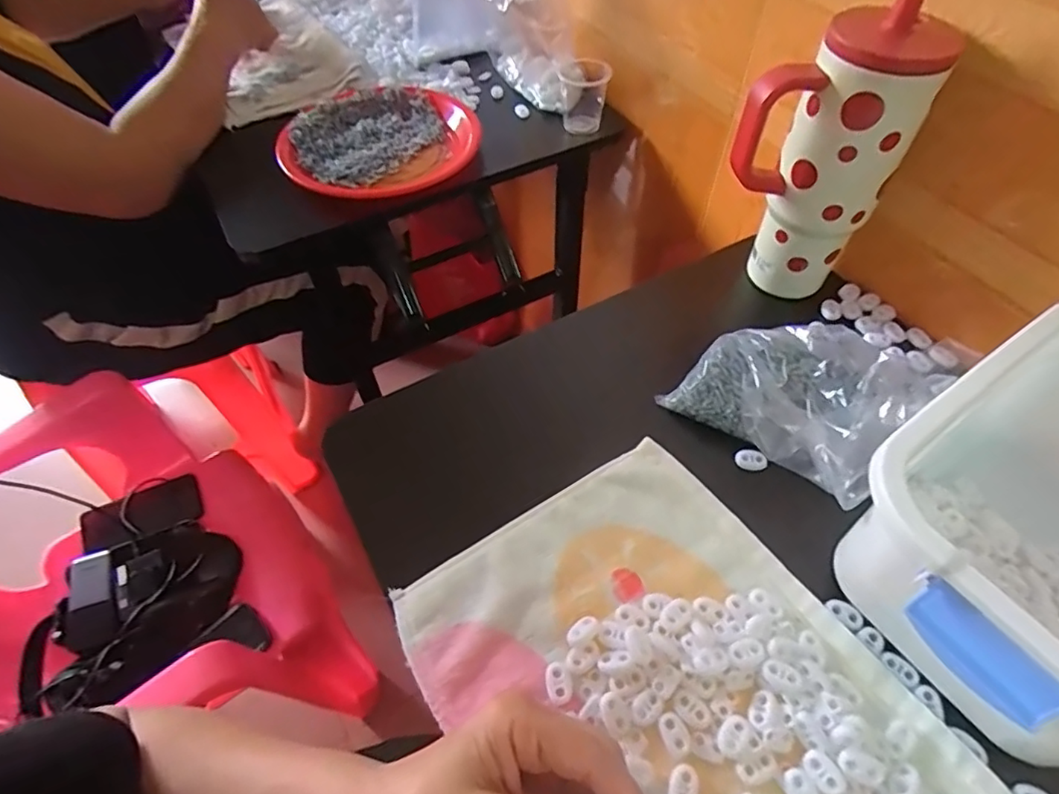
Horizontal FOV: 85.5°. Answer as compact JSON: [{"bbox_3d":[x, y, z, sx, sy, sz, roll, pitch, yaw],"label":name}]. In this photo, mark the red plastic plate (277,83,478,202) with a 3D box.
[{"bbox_3d":[-0.184,-0.317,0.706,0.235,0.038,0.241,-3,52,4],"label":"red plastic plate"}]

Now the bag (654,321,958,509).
[{"bbox_3d":[0.198,0.000,0.414,0.121,0.073,0.149,-29,57,-19],"label":"bag"}]

